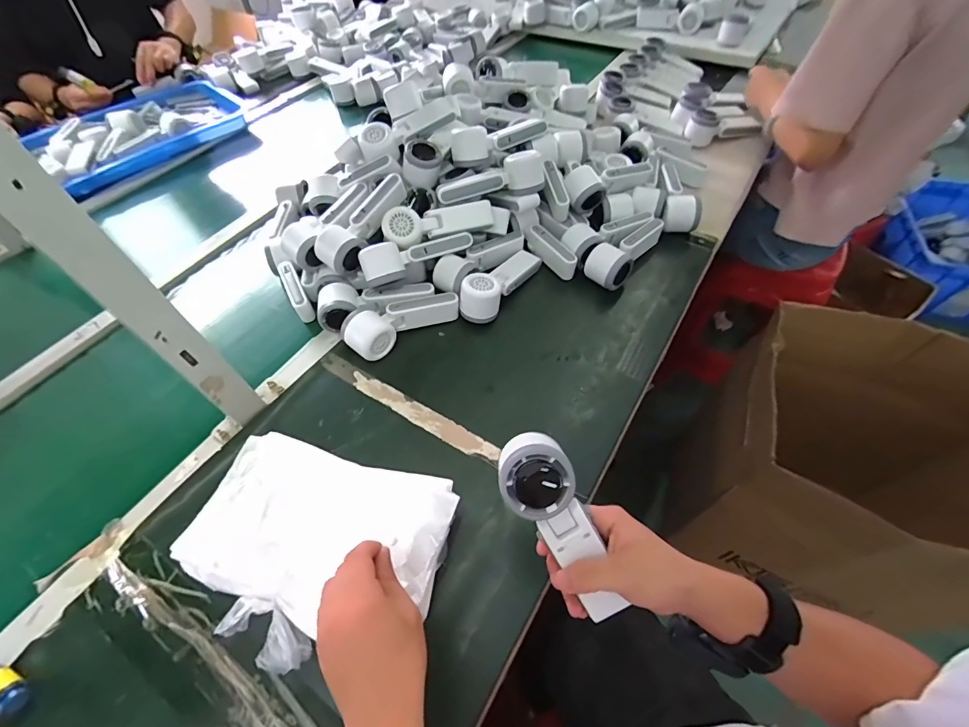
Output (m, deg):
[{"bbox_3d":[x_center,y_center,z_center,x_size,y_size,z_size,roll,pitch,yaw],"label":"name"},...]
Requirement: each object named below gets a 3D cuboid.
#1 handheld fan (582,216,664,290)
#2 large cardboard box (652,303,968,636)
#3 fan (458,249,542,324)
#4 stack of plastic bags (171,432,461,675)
[{"bbox_3d":[0.228,-0.185,0.691,0.066,0.044,0.168,35,65,22],"label":"handheld fan"},{"bbox_3d":[0.731,0.238,0.871,0.509,0.493,0.411,20,58,17],"label":"large cardboard box"},{"bbox_3d":[0.026,-0.134,0.656,0.053,0.053,0.169,29,63,20],"label":"fan"},{"bbox_3d":[-0.165,0.182,0.427,0.238,0.048,0.190,10,58,9],"label":"stack of plastic bags"}]

